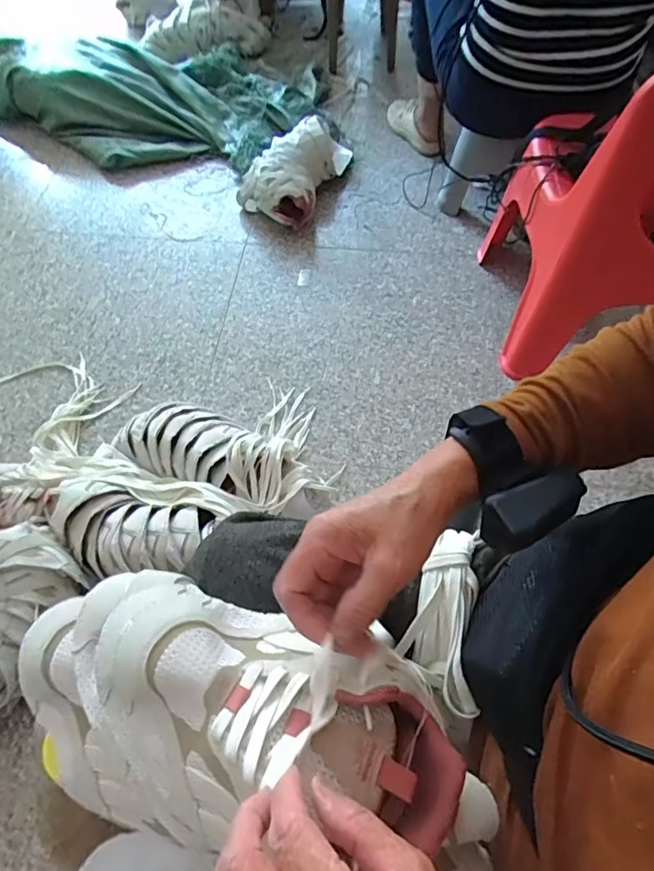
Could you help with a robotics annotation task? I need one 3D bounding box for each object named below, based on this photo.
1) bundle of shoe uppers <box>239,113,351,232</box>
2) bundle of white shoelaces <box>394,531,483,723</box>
[{"bbox_3d":[-0.084,-0.704,1.346,0.213,0.129,0.355,20,62,12],"label":"bundle of shoe uppers"},{"bbox_3d":[0.094,0.147,0.432,0.056,0.031,0.142,7,60,5],"label":"bundle of white shoelaces"}]

